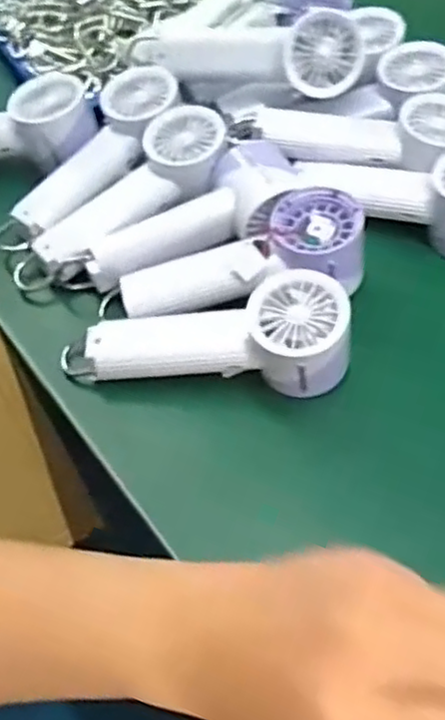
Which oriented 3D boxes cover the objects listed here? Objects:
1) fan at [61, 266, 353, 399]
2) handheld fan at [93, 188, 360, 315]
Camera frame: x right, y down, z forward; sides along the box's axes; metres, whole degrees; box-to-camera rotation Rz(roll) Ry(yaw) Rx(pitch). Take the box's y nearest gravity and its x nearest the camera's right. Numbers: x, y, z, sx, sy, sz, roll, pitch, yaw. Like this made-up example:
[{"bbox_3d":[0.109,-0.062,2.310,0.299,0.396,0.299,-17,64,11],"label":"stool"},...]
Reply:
[{"bbox_3d":[-0.008,-0.009,0.466,0.198,0.067,0.061,-4,55,18],"label":"fan"},{"bbox_3d":[0.007,-0.069,0.486,0.193,0.053,0.065,-10,56,-4],"label":"handheld fan"}]

